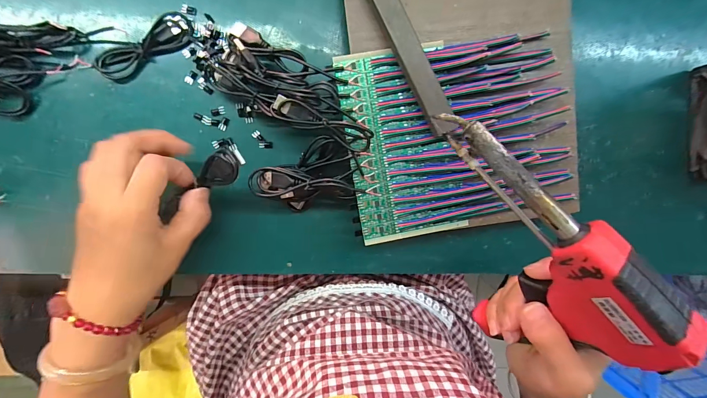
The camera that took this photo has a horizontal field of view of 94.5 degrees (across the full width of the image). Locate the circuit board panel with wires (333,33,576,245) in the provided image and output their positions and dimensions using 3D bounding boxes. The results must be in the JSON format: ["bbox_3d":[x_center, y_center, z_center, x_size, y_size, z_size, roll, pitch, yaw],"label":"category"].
[{"bbox_3d":[0.094,-0.056,0.288,0.196,0.020,0.161,-10,96,-2],"label":"circuit board panel with wires"}]

